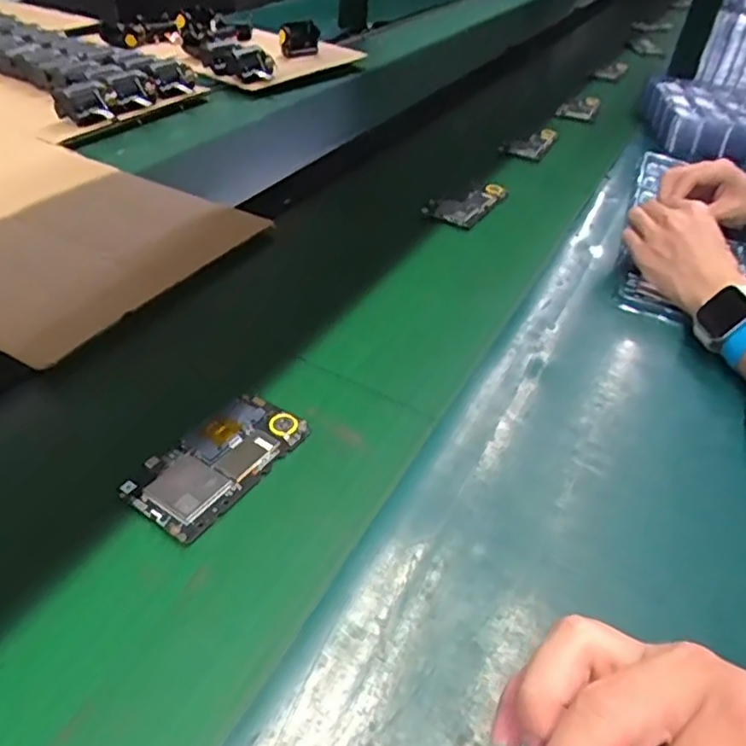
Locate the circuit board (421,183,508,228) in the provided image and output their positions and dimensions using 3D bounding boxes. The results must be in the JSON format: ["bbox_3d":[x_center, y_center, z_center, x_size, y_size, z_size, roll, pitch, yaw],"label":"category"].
[{"bbox_3d":[0.112,-0.212,0.764,0.072,0.018,0.106,21,44,21],"label":"circuit board"}]

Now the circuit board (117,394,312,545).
[{"bbox_3d":[-0.106,0.060,0.431,0.066,0.010,0.123,24,45,24],"label":"circuit board"}]

